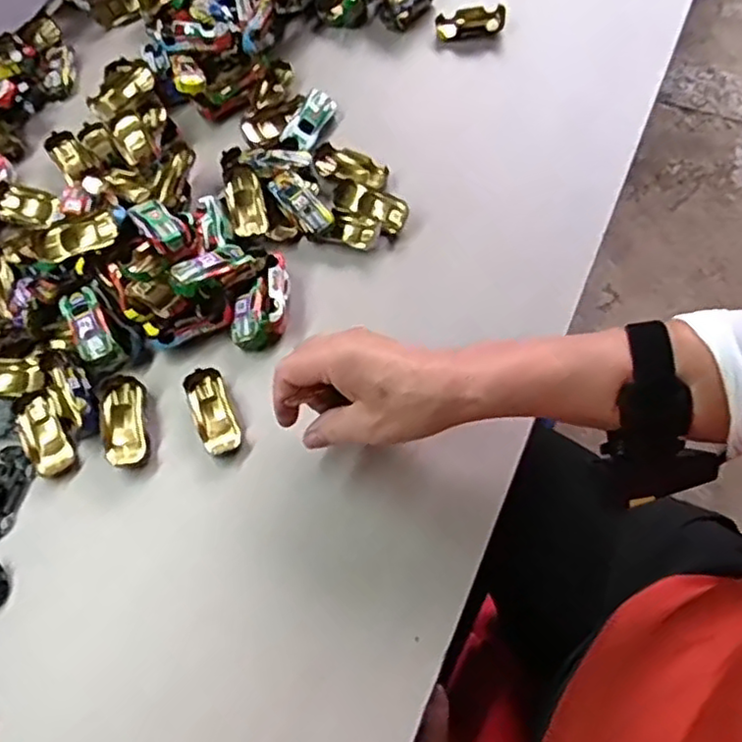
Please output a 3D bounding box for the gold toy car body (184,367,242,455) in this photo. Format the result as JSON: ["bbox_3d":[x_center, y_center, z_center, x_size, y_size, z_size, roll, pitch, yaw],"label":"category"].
[{"bbox_3d":[-0.113,0.030,0.482,0.027,0.019,0.061,-22,65,-5],"label":"gold toy car body"}]

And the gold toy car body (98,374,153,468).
[{"bbox_3d":[-0.175,0.036,0.482,0.030,0.020,0.064,-12,65,-1],"label":"gold toy car body"}]

